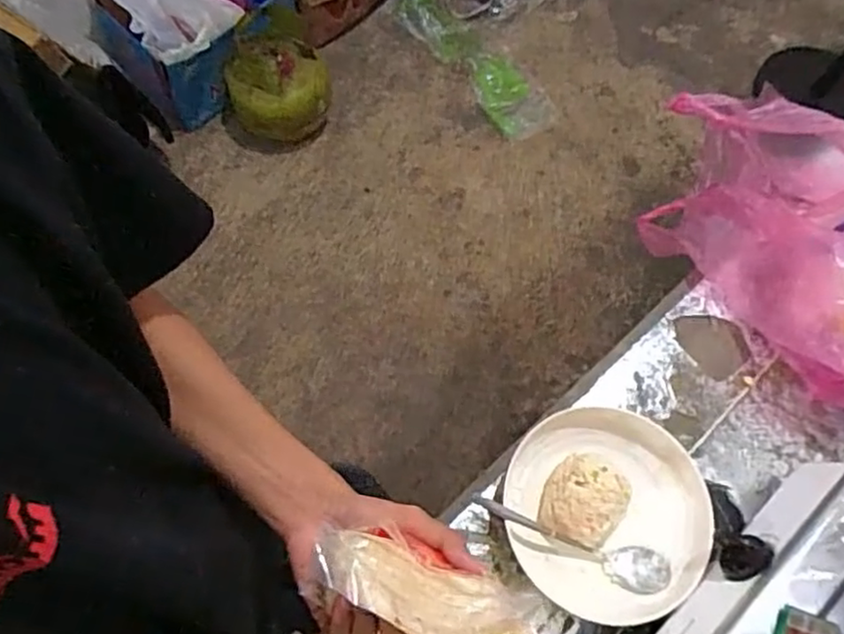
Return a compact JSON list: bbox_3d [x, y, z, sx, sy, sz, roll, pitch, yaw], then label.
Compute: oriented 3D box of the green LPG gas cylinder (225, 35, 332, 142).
[{"bbox_3d":[-0.358,-0.574,1.665,0.250,0.237,0.213,-14,68,-9],"label":"green LPG gas cylinder"}]

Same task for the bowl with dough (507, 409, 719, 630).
[{"bbox_3d":[0.176,0.187,0.635,0.189,0.064,0.185,1,66,-2],"label":"bowl with dough"}]

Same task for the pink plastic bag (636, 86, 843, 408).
[{"bbox_3d":[0.401,-0.078,0.725,0.165,0.203,0.397,-27,70,-14],"label":"pink plastic bag"}]

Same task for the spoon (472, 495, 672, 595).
[{"bbox_3d":[0.138,0.210,0.621,0.196,0.022,0.041,23,67,-7],"label":"spoon"}]

